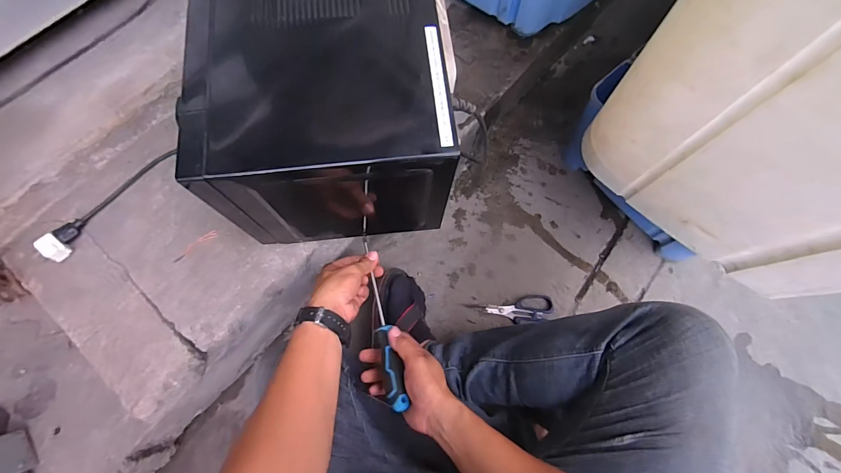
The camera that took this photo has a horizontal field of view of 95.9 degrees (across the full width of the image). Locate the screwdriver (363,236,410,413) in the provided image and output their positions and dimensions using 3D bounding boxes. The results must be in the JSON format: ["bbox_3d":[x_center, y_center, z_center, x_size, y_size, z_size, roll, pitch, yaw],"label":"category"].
[{"bbox_3d":[-0.058,0.115,0.559,0.022,0.027,0.260,-14,58,-3],"label":"screwdriver"}]

